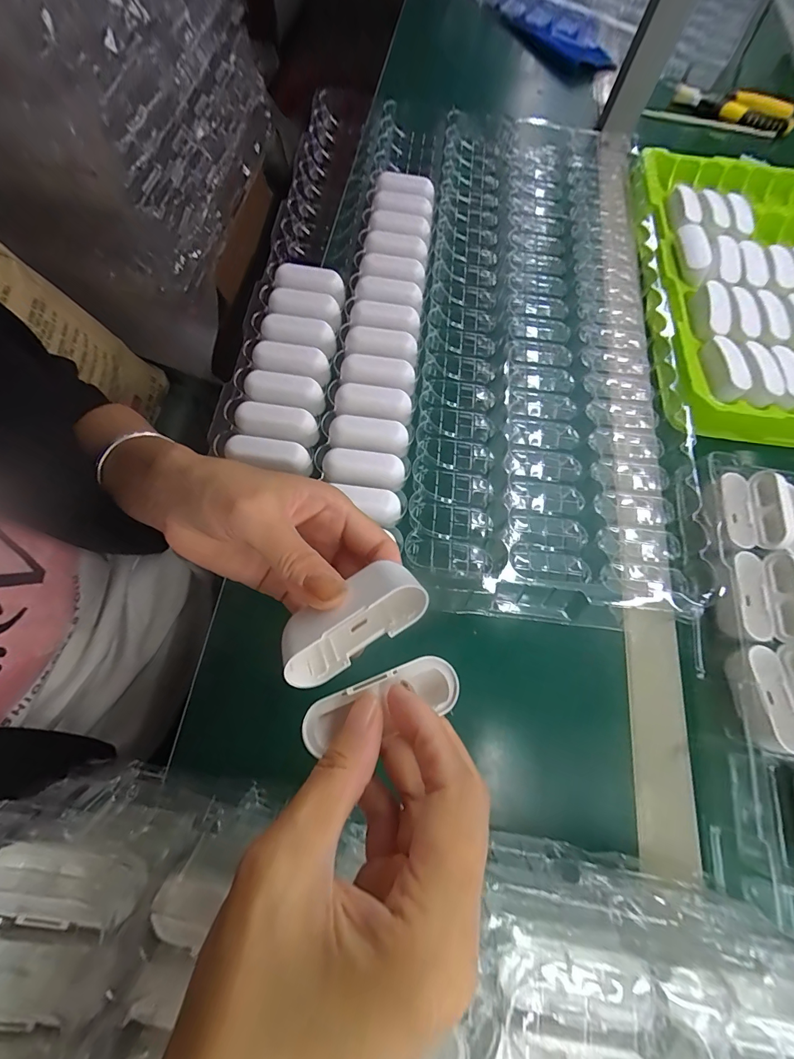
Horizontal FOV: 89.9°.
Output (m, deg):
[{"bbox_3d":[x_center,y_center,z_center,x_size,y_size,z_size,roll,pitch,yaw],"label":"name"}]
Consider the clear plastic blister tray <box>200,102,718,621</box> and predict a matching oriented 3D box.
[{"bbox_3d":[0.067,-0.225,0.387,0.372,0.047,0.592,6,69,-3],"label":"clear plastic blister tray"}]

